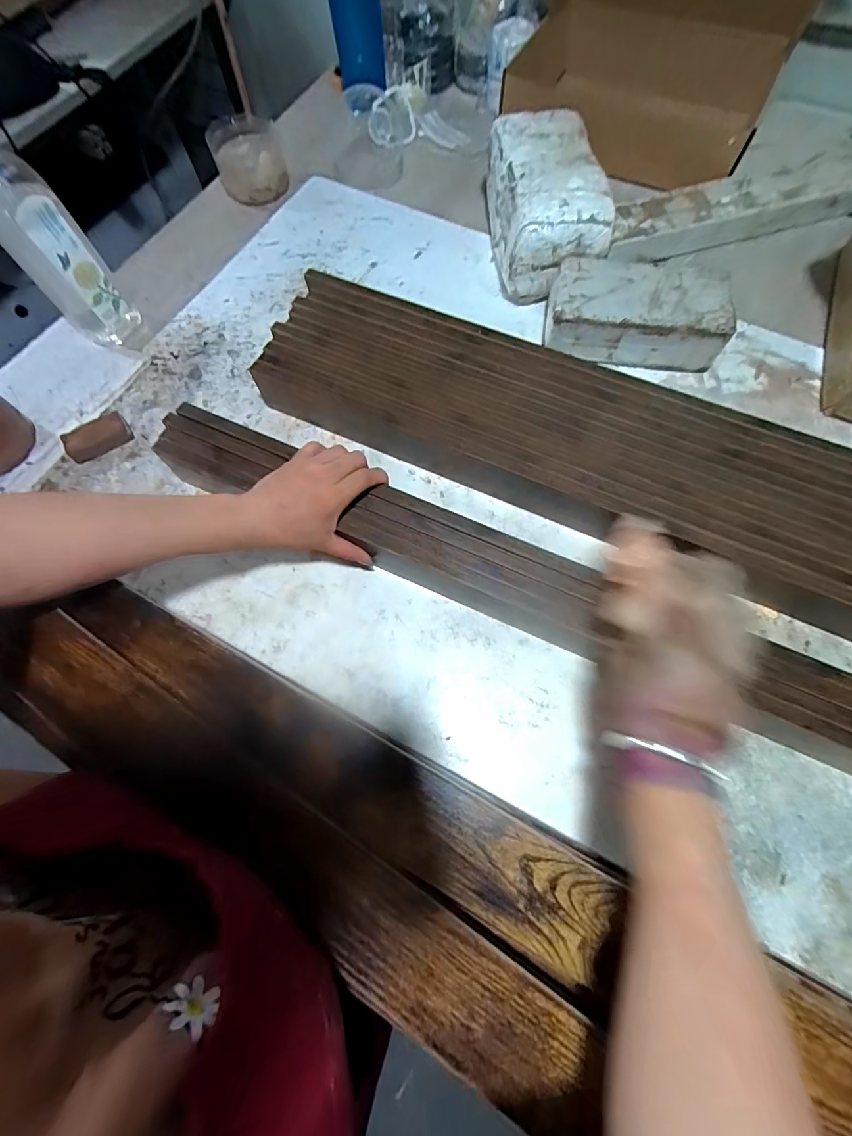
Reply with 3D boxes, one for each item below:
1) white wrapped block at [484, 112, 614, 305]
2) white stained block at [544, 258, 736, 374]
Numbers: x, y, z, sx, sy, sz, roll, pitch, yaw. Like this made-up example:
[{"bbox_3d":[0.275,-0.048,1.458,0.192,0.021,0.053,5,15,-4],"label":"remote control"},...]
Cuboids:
[{"bbox_3d":[0.155,-0.484,0.553,0.121,0.107,0.228,-5,72,-2],"label":"white wrapped block"},{"bbox_3d":[0.256,-0.312,0.517,0.213,0.068,0.111,7,72,2],"label":"white stained block"}]

